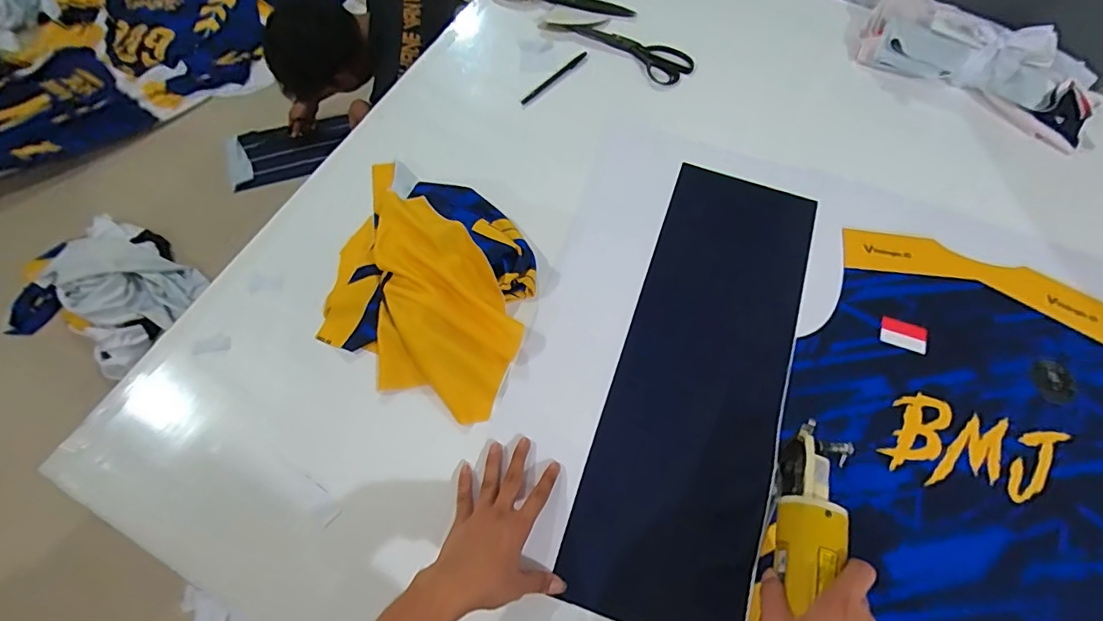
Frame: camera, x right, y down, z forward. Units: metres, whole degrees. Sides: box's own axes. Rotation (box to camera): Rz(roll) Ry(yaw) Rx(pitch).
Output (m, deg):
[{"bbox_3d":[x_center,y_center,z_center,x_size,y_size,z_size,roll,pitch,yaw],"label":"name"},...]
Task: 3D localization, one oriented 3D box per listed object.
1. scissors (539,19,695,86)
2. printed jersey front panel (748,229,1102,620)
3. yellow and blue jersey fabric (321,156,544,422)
[{"bbox_3d":[0.108,-0.439,0.817,0.255,0.010,0.073,30,70,10],"label":"scissors"},{"bbox_3d":[0.487,0.179,0.573,0.425,0.011,0.552,19,68,6],"label":"printed jersey front panel"},{"bbox_3d":[-0.152,-0.042,0.624,0.254,0.042,0.287,16,68,5],"label":"yellow and blue jersey fabric"}]

